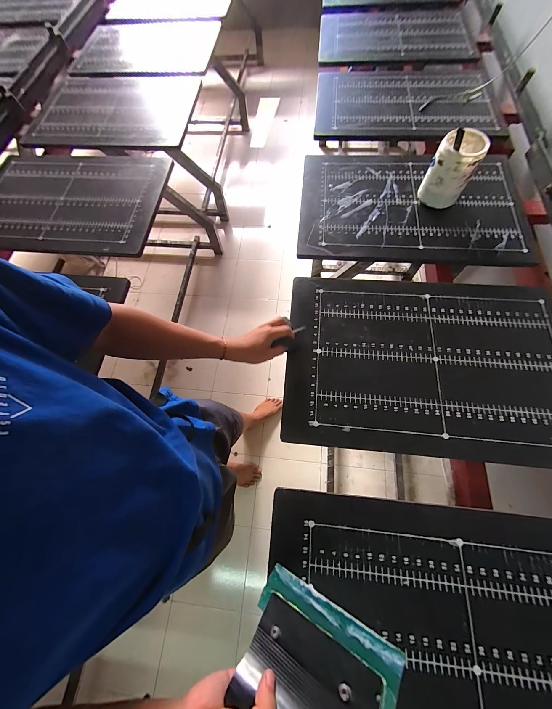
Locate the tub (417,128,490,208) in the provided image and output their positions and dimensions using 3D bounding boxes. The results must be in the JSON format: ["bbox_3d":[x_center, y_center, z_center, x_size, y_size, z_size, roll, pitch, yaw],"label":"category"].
[{"bbox_3d":[0.437,-0.461,0.647,0.096,0.162,0.092,-1,69,1],"label":"tub"}]

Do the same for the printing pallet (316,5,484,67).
[{"bbox_3d":[0.467,-1.310,1.045,0.567,0.033,0.466,4,69,7],"label":"printing pallet"}]

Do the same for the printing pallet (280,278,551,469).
[{"bbox_3d":[0.326,0.011,0.555,0.594,0.016,0.387,4,69,3],"label":"printing pallet"}]

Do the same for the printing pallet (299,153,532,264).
[{"bbox_3d":[0.367,-0.427,0.727,0.582,0.030,0.392,4,69,3],"label":"printing pallet"}]

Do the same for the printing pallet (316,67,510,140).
[{"bbox_3d":[0.436,-0.879,0.898,0.589,0.032,0.432,4,67,6],"label":"printing pallet"}]

